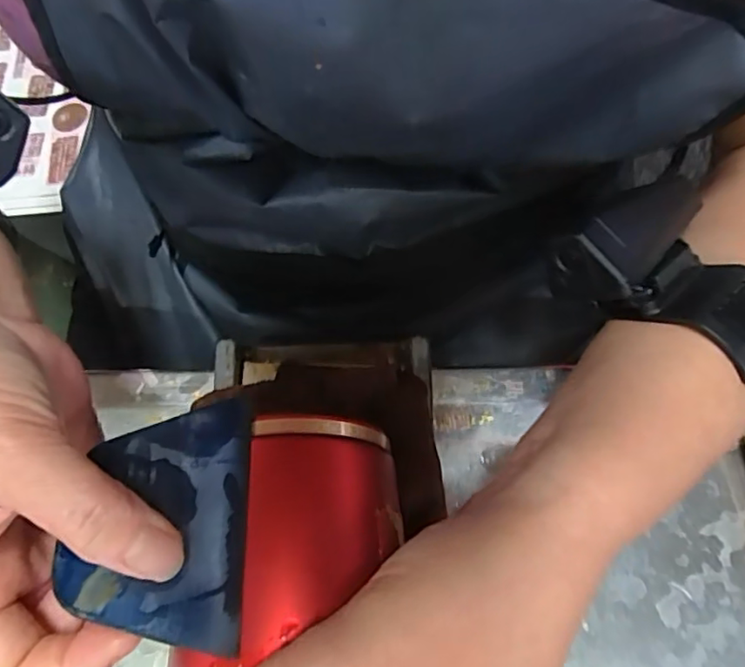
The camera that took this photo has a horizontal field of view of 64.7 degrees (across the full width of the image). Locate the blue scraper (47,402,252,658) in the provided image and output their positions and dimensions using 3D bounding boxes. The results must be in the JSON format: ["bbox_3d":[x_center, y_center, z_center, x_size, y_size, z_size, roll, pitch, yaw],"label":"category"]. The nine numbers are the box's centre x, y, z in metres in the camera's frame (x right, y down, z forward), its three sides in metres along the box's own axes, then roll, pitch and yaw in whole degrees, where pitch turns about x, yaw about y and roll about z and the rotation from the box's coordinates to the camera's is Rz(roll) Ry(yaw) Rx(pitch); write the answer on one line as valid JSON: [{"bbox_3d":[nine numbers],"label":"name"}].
[{"bbox_3d":[-0.069,0.059,0.188,0.056,0.004,0.076,-3,59,-1],"label":"blue scraper"}]

